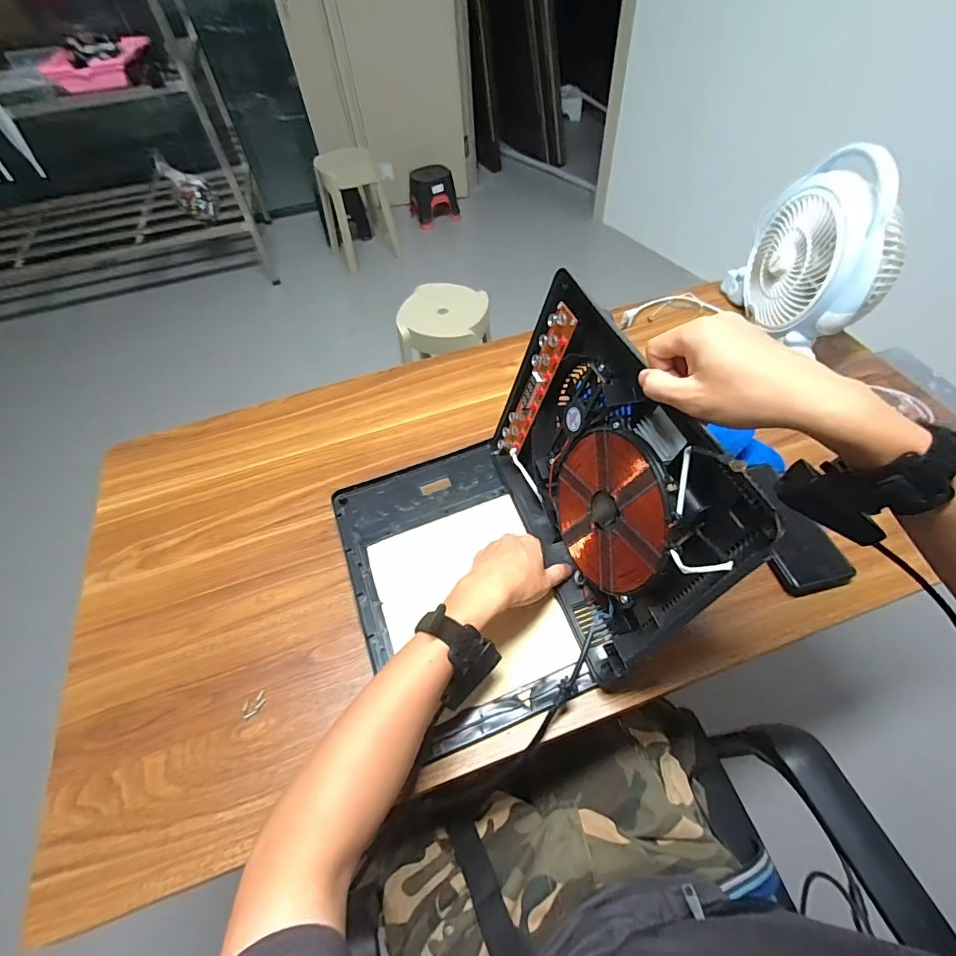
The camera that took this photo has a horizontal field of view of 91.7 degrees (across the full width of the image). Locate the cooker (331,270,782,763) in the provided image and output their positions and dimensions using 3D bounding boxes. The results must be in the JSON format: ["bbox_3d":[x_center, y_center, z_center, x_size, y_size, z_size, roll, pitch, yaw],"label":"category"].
[{"bbox_3d":[0.018,0.034,0.480,0.353,0.236,0.354,-26,58,-12],"label":"cooker"}]

